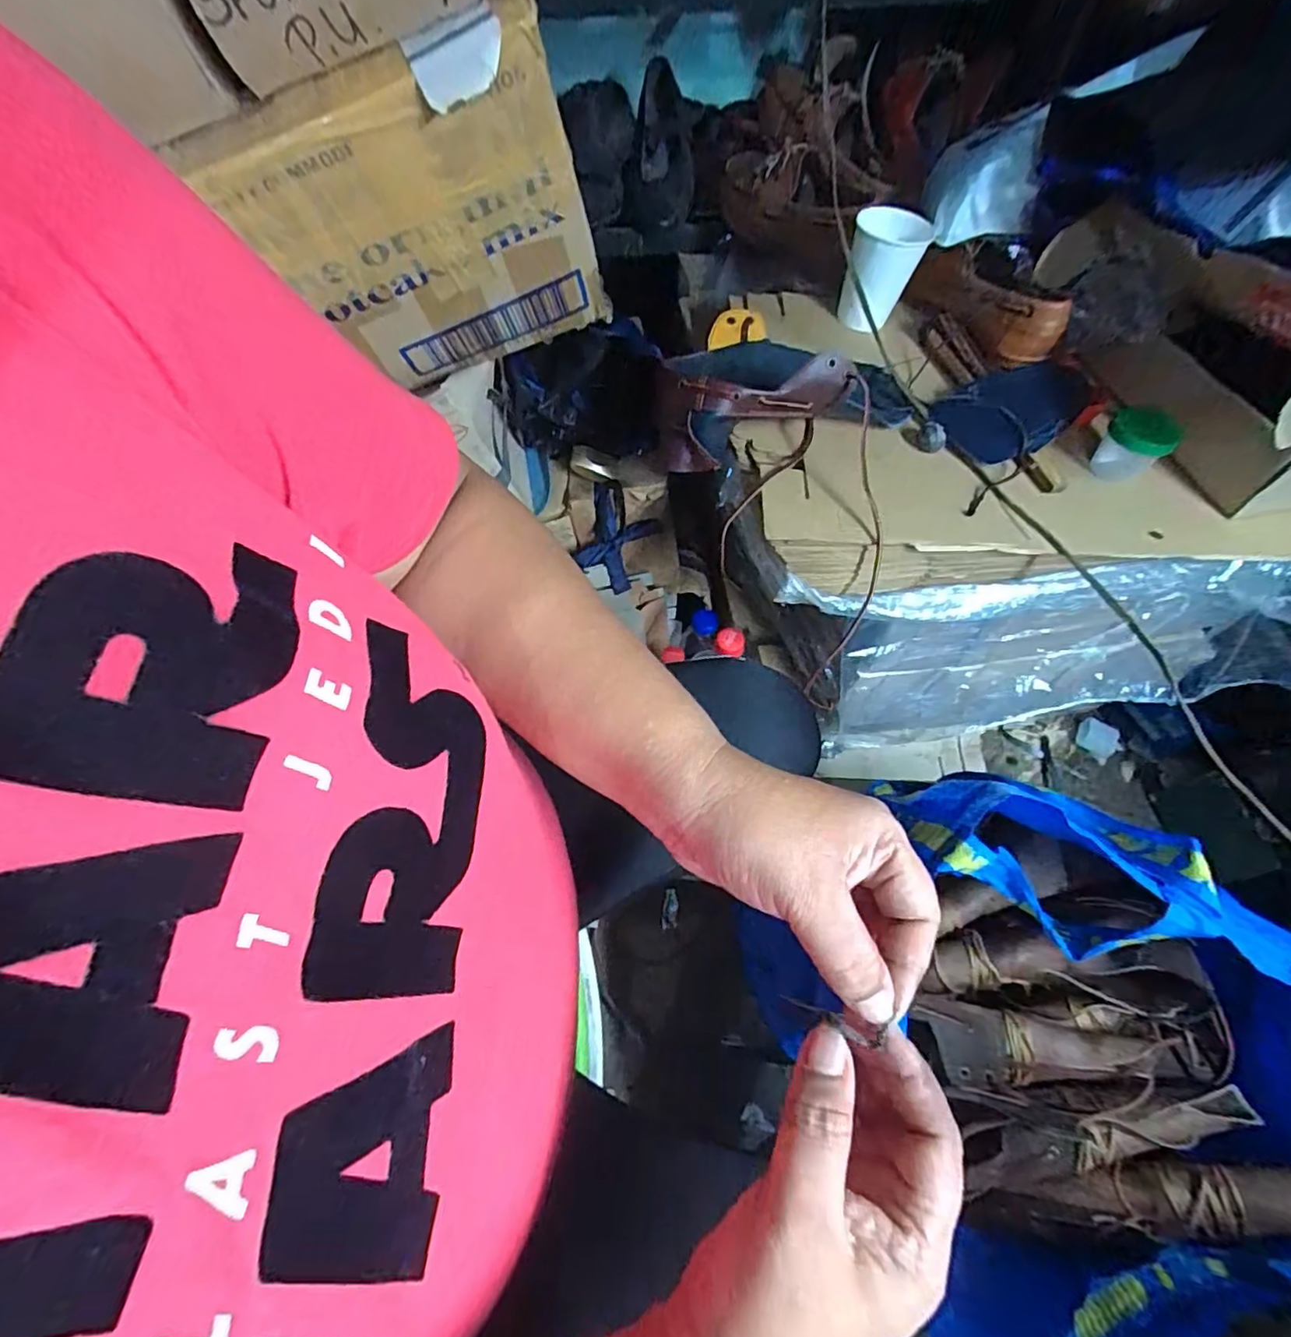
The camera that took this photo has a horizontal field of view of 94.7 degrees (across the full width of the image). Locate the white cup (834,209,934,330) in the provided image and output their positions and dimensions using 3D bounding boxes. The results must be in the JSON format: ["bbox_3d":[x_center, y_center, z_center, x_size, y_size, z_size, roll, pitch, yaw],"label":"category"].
[{"bbox_3d":[0.233,-0.391,0.591,0.070,0.085,0.069,15,59,10],"label":"white cup"}]

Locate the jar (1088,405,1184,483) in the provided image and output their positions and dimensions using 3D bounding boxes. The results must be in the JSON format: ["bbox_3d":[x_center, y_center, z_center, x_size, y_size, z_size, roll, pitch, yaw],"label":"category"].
[{"bbox_3d":[0.410,-0.189,0.498,0.048,0.048,0.044,0,58,0],"label":"jar"}]

